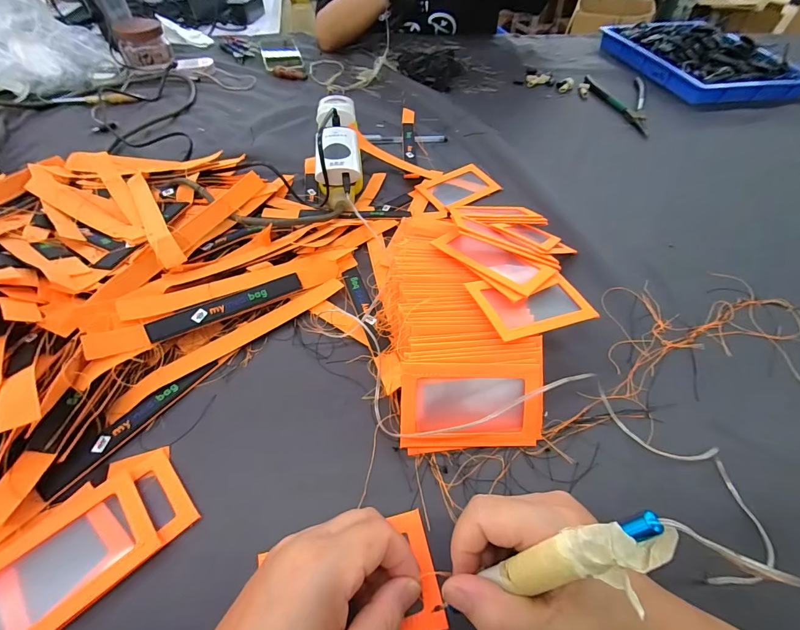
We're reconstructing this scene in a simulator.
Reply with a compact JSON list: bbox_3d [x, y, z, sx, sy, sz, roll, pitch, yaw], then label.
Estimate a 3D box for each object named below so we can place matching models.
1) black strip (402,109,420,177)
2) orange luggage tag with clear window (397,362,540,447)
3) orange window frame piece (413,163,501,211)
[{"bbox_3d":[0.015,-0.270,0.570,0.020,0.012,0.199,2,53,-3],"label":"black strip"},{"bbox_3d":[0.054,0.069,0.277,0.105,0.006,0.063,1,93,-4],"label":"orange luggage tag with clear window"},{"bbox_3d":[0.080,-0.179,0.508,0.102,0.007,0.064,-26,61,-17],"label":"orange window frame piece"}]

